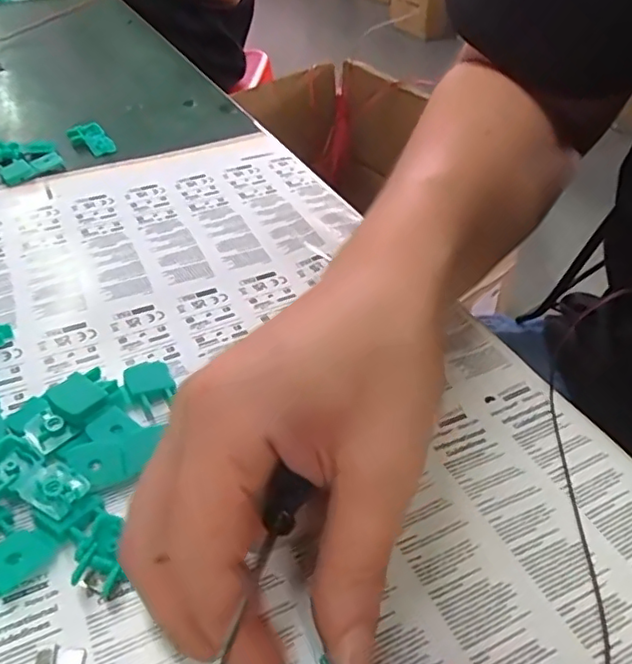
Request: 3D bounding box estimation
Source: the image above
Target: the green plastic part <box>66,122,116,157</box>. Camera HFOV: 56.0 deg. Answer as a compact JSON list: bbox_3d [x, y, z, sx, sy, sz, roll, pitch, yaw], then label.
[{"bbox_3d":[-0.176,-0.153,0.469,0.026,0.012,0.038,-29,49,-30],"label":"green plastic part"}]

